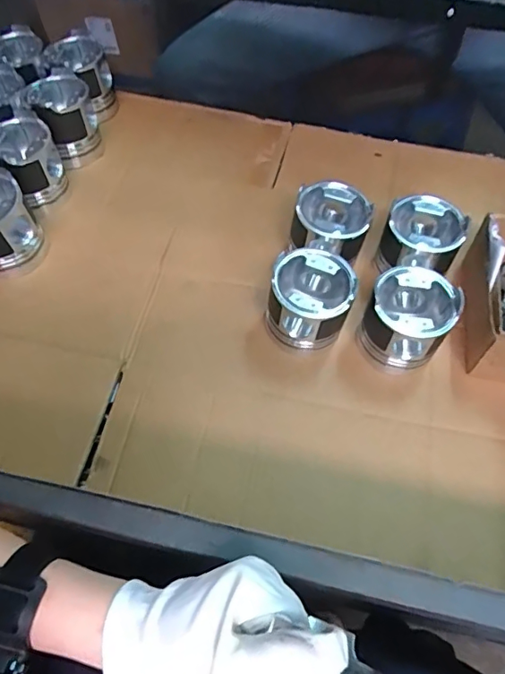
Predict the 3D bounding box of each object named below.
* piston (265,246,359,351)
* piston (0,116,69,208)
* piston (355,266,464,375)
[{"bbox_3d":[0.069,-0.039,0.633,0.097,0.110,0.089,0,60,-1],"label":"piston"},{"bbox_3d":[-0.319,-0.240,0.728,0.095,0.096,0.098,-32,65,-18],"label":"piston"},{"bbox_3d":[0.186,-0.018,0.624,0.094,0.107,0.099,0,60,-1],"label":"piston"}]

